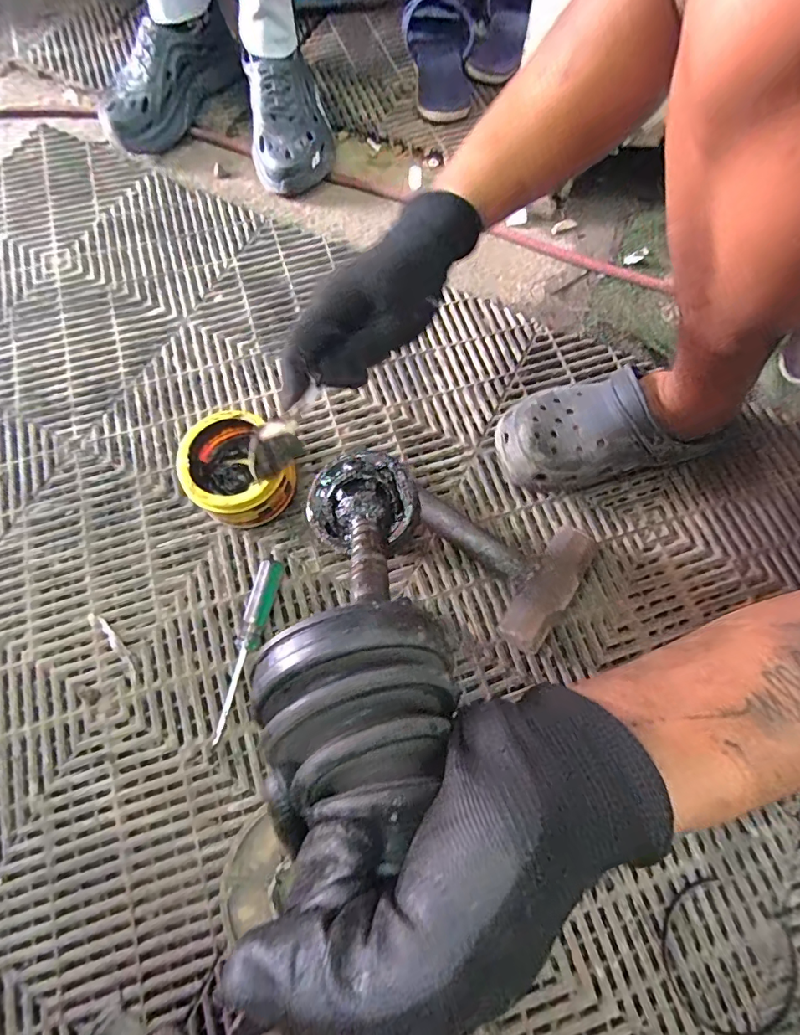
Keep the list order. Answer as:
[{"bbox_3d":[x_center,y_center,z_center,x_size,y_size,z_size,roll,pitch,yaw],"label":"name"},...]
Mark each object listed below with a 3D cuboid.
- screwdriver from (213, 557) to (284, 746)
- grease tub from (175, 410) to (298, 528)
[{"bbox_3d":[-0.148,0.122,0.455,0.023,0.026,0.166,16,72,4],"label":"screwdriver"},{"bbox_3d":[-0.171,-0.049,0.493,0.097,0.073,0.109,-34,76,-12],"label":"grease tub"}]

